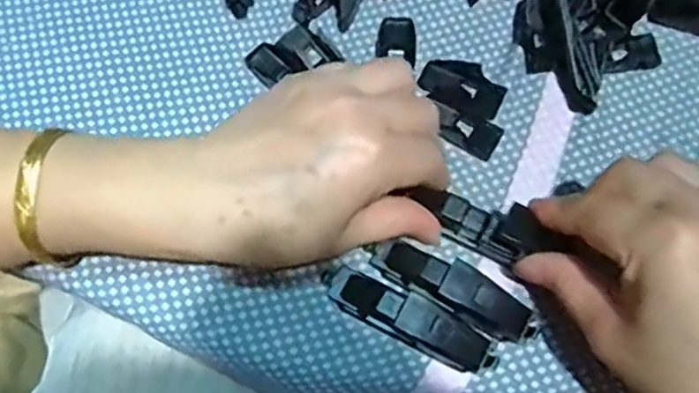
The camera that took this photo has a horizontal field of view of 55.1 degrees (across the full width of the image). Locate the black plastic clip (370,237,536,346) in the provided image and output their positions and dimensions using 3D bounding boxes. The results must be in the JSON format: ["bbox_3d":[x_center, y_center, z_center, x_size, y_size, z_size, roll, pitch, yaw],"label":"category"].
[{"bbox_3d":[0.046,0.041,0.291,0.076,0.021,0.019,29,75,9],"label":"black plastic clip"}]

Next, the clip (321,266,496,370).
[{"bbox_3d":[0.026,0.053,0.288,0.080,0.018,0.019,28,75,9],"label":"clip"}]

